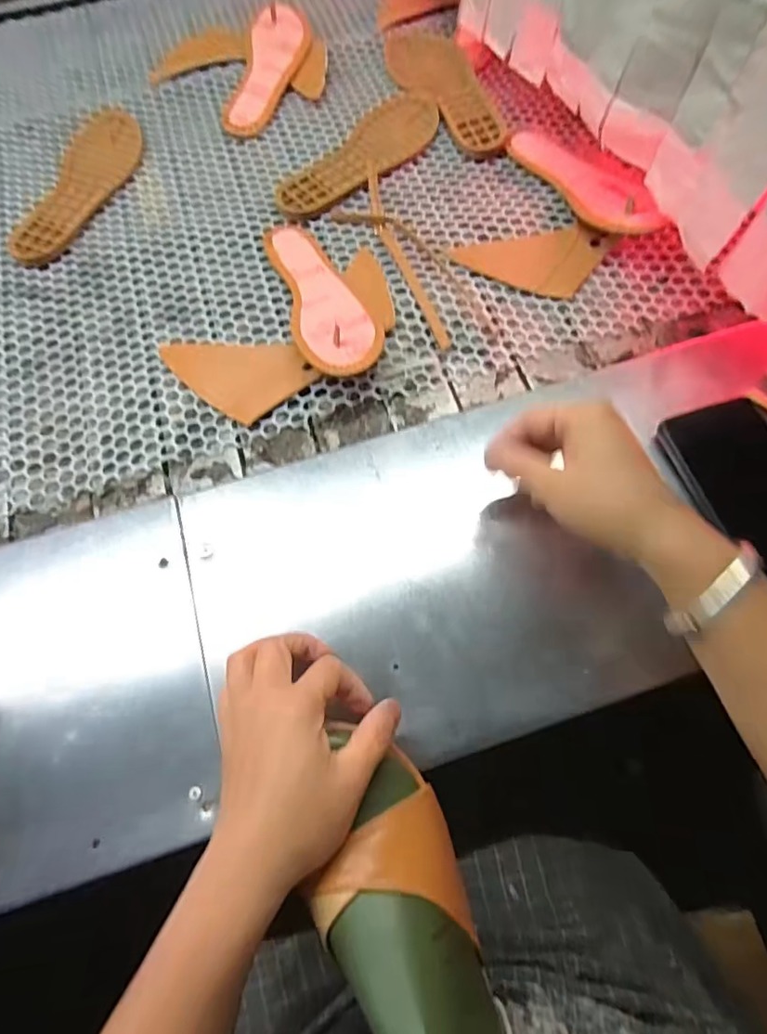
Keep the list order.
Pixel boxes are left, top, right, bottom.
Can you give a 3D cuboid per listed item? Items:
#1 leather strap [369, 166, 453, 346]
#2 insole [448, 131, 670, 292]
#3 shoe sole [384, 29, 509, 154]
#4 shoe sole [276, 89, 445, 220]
[{"bbox_3d":[0.017,-0.262,0.531,0.018,0.026,0.233,-17,68,-5],"label":"leather strap"},{"bbox_3d":[0.149,-0.319,0.545,0.173,0.040,0.209,-29,70,-9],"label":"insole"},{"bbox_3d":[0.069,-0.513,0.641,0.090,0.011,0.247,-15,68,-4],"label":"shoe sole"},{"bbox_3d":[-0.022,-0.407,0.604,0.085,0.008,0.235,36,73,15],"label":"shoe sole"}]

